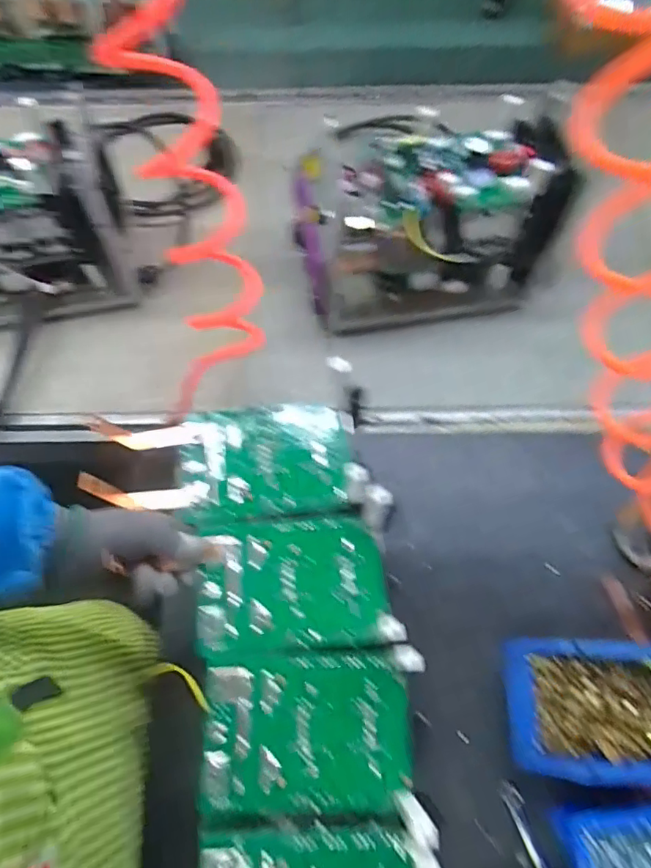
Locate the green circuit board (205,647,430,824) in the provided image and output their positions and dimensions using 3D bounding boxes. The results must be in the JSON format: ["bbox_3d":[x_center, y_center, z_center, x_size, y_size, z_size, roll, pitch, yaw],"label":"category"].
[{"bbox_3d":[-0.009,0.241,0.433,0.174,0.010,0.111,-4,68,-2],"label":"green circuit board"}]

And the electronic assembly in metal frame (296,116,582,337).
[{"bbox_3d":[0.130,-0.265,0.684,0.308,0.210,0.169,-9,68,-4],"label":"electronic assembly in metal frame"}]

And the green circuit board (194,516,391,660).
[{"bbox_3d":[-0.031,0.134,0.477,0.162,0.006,0.114,-5,68,-2],"label":"green circuit board"}]

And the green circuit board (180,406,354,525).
[{"bbox_3d":[-0.061,0.025,0.520,0.160,0.008,0.115,-5,68,-2],"label":"green circuit board"}]

